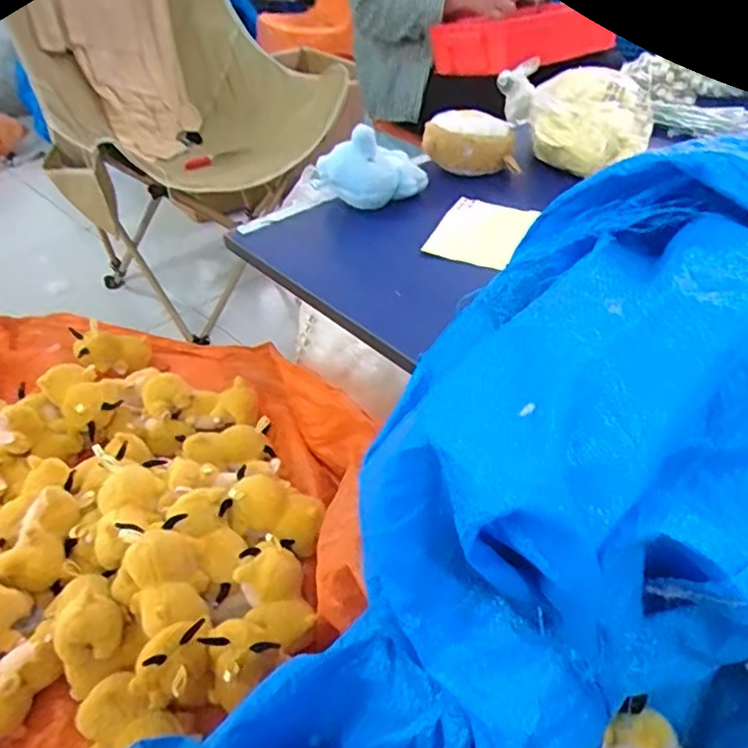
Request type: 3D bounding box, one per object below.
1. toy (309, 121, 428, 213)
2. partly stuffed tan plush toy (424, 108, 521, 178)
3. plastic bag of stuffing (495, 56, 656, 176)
[{"bbox_3d":[-0.004,-0.220,0.695,0.116,0.086,0.069,-6,40,-4],"label":"toy"},{"bbox_3d":[0.109,-0.257,0.743,0.100,0.070,0.078,-9,40,-7],"label":"partly stuffed tan plush toy"},{"bbox_3d":[0.240,-0.291,0.738,0.119,0.088,0.166,-26,45,-25],"label":"plastic bag of stuffing"}]

